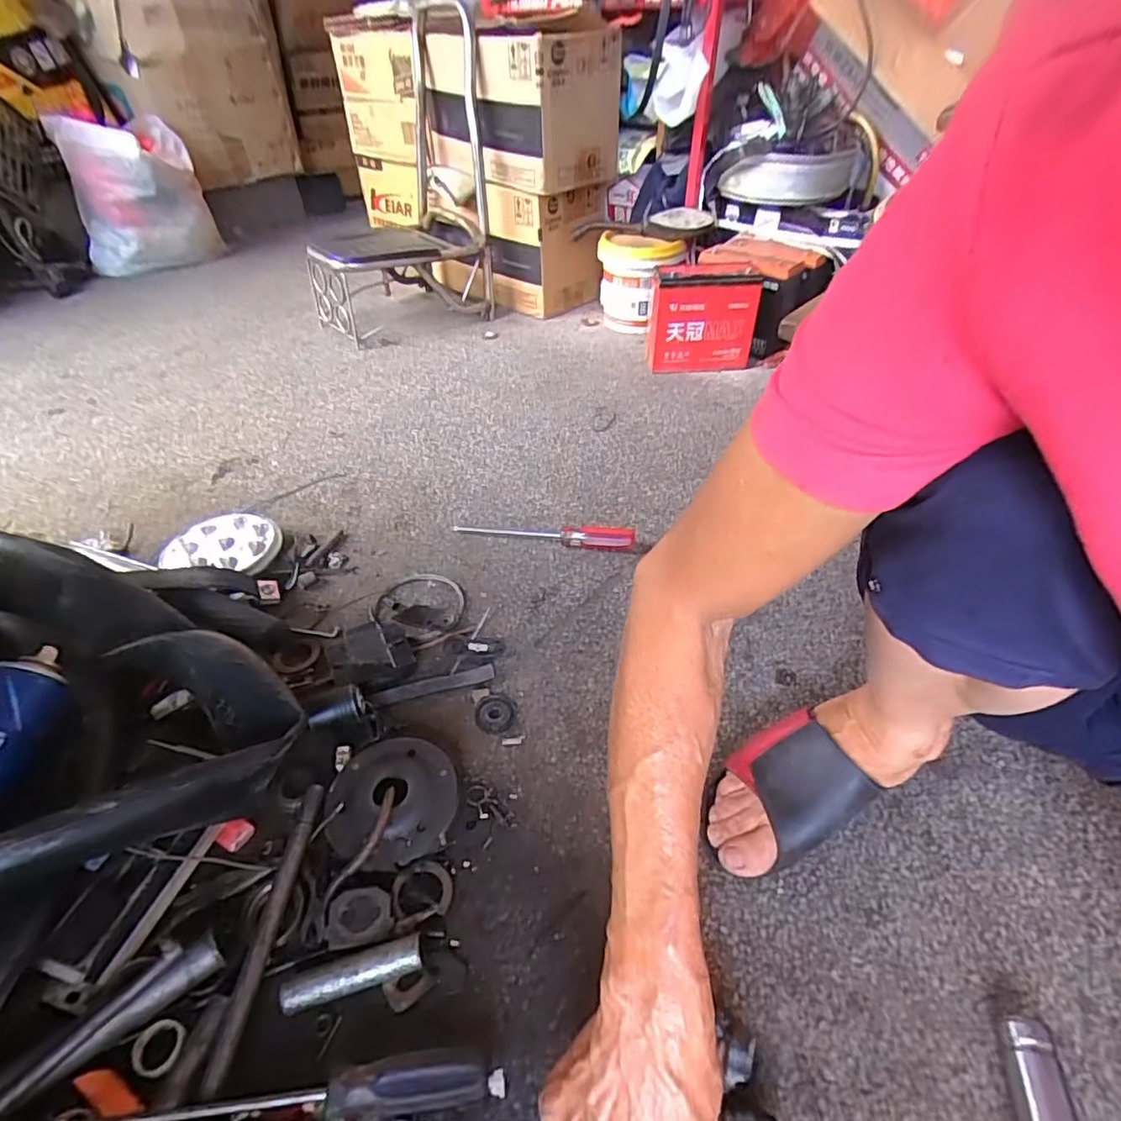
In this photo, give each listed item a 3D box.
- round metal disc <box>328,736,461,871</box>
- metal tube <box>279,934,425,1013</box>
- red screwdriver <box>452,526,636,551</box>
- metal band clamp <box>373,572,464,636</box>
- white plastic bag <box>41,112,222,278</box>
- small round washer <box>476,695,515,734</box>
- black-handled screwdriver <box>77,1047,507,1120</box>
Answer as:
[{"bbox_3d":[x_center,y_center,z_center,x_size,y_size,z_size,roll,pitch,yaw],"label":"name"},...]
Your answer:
[{"bbox_3d":[-0.138,0.194,0.480,0.099,0.035,0.100,0,45,0],"label":"round metal disc"},{"bbox_3d":[-0.140,0.279,0.395,0.092,0.017,0.021,-11,43,-11],"label":"metal tube"},{"bbox_3d":[-0.022,-0.038,0.750,0.230,0.030,0.026,8,43,9],"label":"red screwdriver"},{"bbox_3d":[-0.160,0.052,0.663,0.101,0.006,0.102,-12,43,-13],"label":"metal band clamp"},{"bbox_3d":[-1.024,-0.876,1.424,0.299,0.319,0.223,-22,46,-22],"label":"white plastic bag"},{"bbox_3d":[-0.063,0.145,0.558,0.036,0.004,0.041,-2,42,-2],"label":"small round washer"},{"bbox_3d":[-0.153,0.318,0.347,0.231,0.029,0.028,-4,42,-4],"label":"black-handled screwdriver"}]

